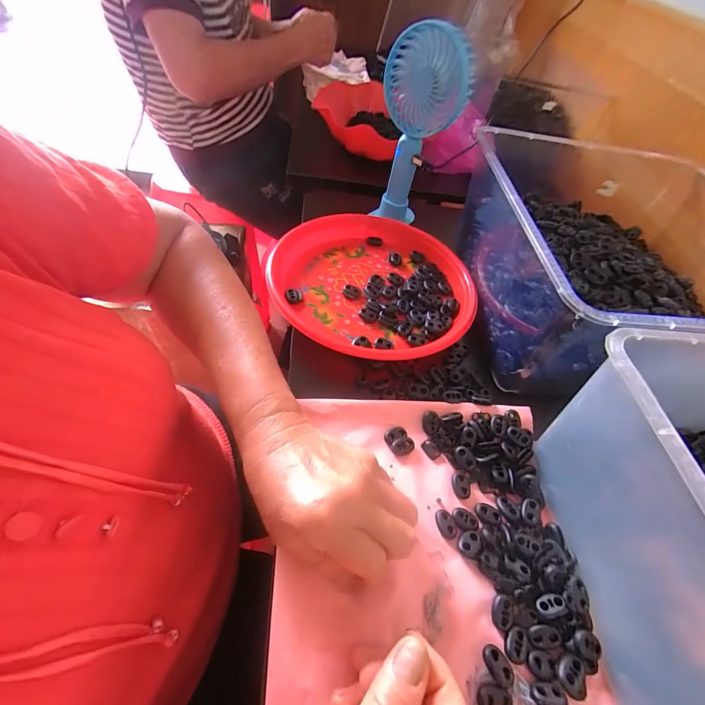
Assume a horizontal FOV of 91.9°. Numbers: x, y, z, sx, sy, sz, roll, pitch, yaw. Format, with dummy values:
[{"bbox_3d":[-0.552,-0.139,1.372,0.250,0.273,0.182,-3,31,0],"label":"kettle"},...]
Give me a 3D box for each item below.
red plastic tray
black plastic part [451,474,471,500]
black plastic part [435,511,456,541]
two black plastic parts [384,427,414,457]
[{"bbox_3d":[0.027,-0.082,0.410,0.240,0.032,0.231,-9,56,-12],"label":"red plastic tray"},{"bbox_3d":[0.093,0.114,0.292,0.014,0.006,0.021,-5,56,-9],"label":"black plastic part"},{"bbox_3d":[0.074,0.137,0.271,0.013,0.006,0.021,-11,57,-13],"label":"black plastic part"},{"bbox_3d":[0.042,0.080,0.308,0.021,0.005,0.026,-22,60,-20],"label":"two black plastic parts"}]

